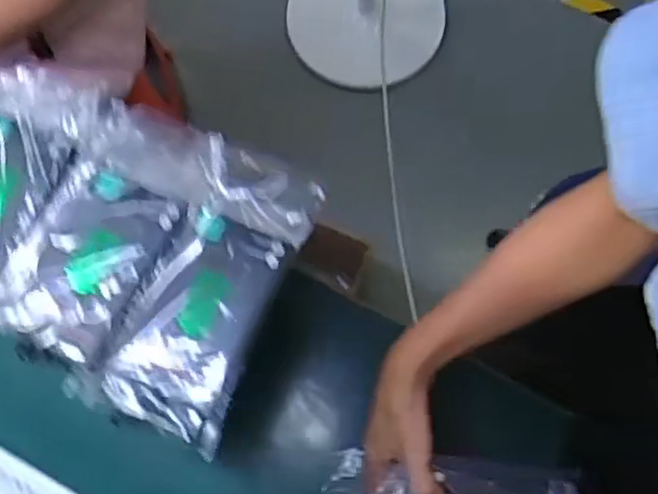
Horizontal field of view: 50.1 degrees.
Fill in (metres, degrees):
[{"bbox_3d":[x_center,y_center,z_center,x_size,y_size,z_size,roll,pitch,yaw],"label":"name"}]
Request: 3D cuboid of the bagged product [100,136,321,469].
[{"bbox_3d":[-0.084,0.029,0.511,0.091,0.030,0.206,22,75,7],"label":"bagged product"}]

